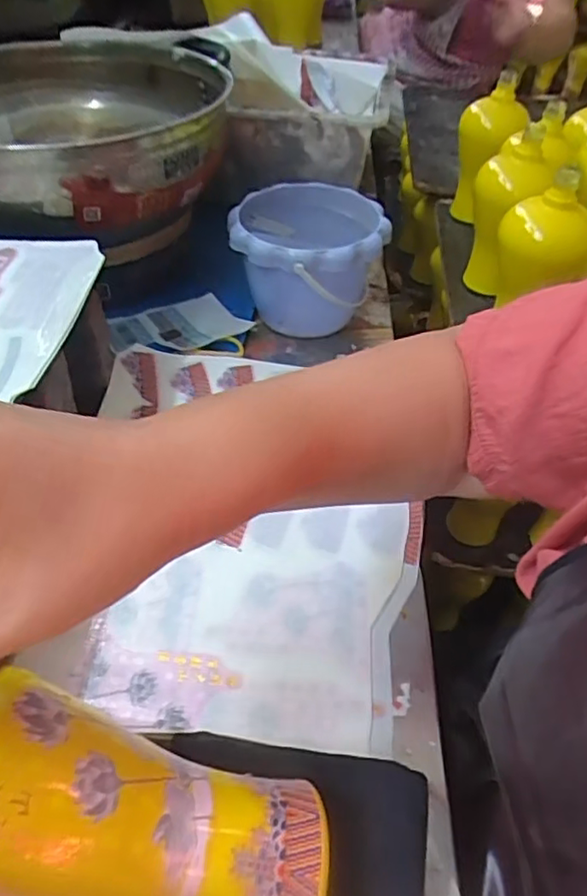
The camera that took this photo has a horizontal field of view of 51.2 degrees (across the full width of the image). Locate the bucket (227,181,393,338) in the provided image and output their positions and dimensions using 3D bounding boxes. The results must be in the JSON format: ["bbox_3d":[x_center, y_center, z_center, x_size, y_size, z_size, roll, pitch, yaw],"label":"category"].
[{"bbox_3d":[0.015,-0.187,0.622,0.144,0.101,0.141,3,45,-3],"label":"bucket"}]

